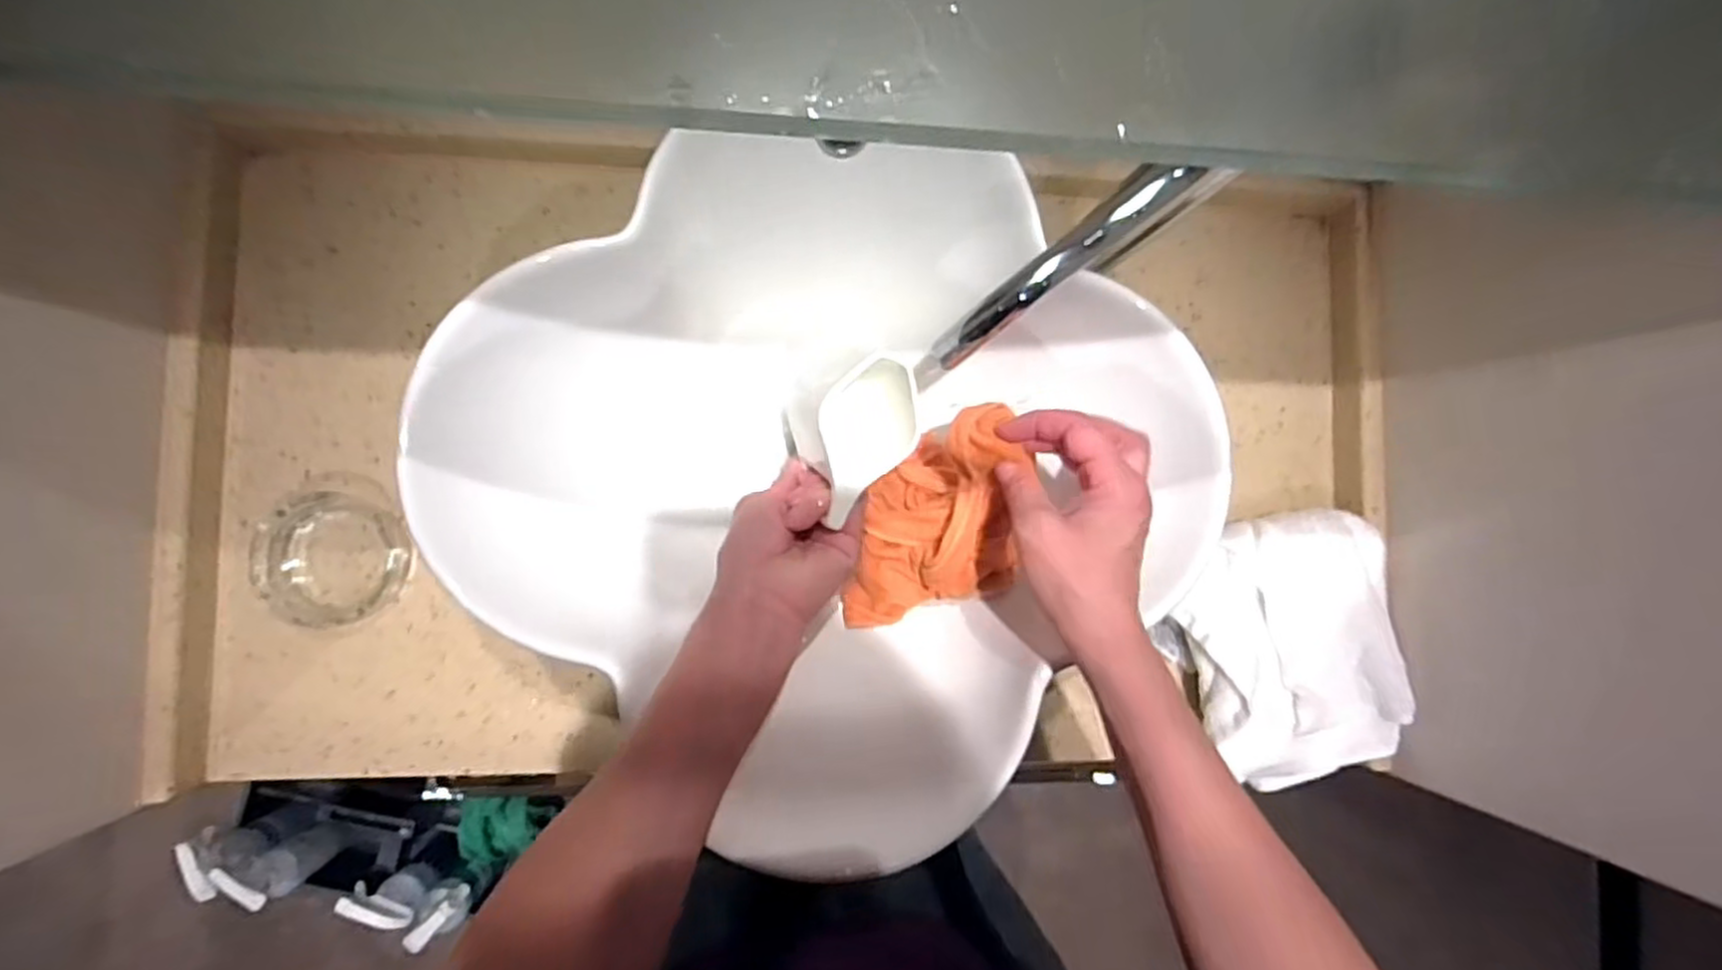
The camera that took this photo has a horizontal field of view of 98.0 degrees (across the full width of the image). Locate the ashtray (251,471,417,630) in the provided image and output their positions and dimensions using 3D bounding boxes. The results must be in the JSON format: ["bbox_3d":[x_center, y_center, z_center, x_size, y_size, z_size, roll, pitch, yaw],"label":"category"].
[{"bbox_3d":[-0.416,0.051,0.589,0.101,0.029,0.121,-7,88,-7],"label":"ashtray"}]

